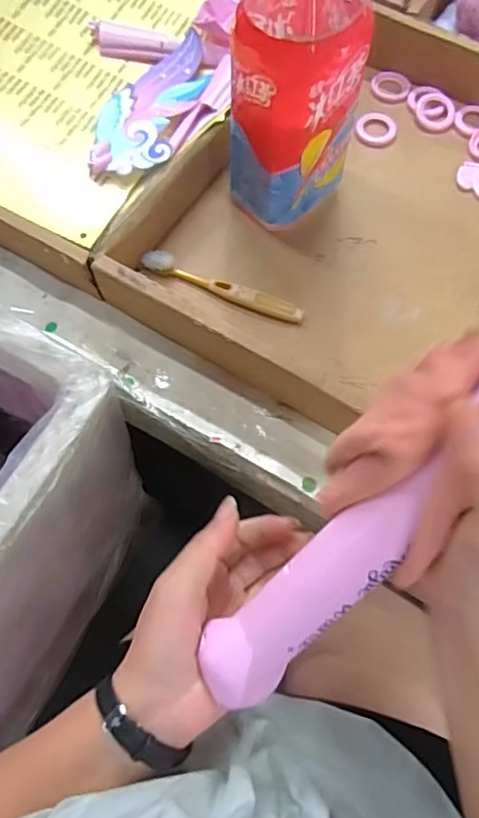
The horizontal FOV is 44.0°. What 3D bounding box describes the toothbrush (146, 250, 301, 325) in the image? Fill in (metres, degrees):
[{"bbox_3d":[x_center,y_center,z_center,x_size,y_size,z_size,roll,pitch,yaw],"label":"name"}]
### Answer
[{"bbox_3d":[-0.015,-0.099,0.487,0.139,0.021,0.018,22,70,9],"label":"toothbrush"}]

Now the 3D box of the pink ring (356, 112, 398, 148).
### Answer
[{"bbox_3d":[0.128,-0.261,0.551,0.036,0.004,0.039,0,68,1],"label":"pink ring"}]

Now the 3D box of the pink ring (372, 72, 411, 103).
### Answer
[{"bbox_3d":[0.147,-0.313,0.577,0.036,0.005,0.045,13,69,6],"label":"pink ring"}]

